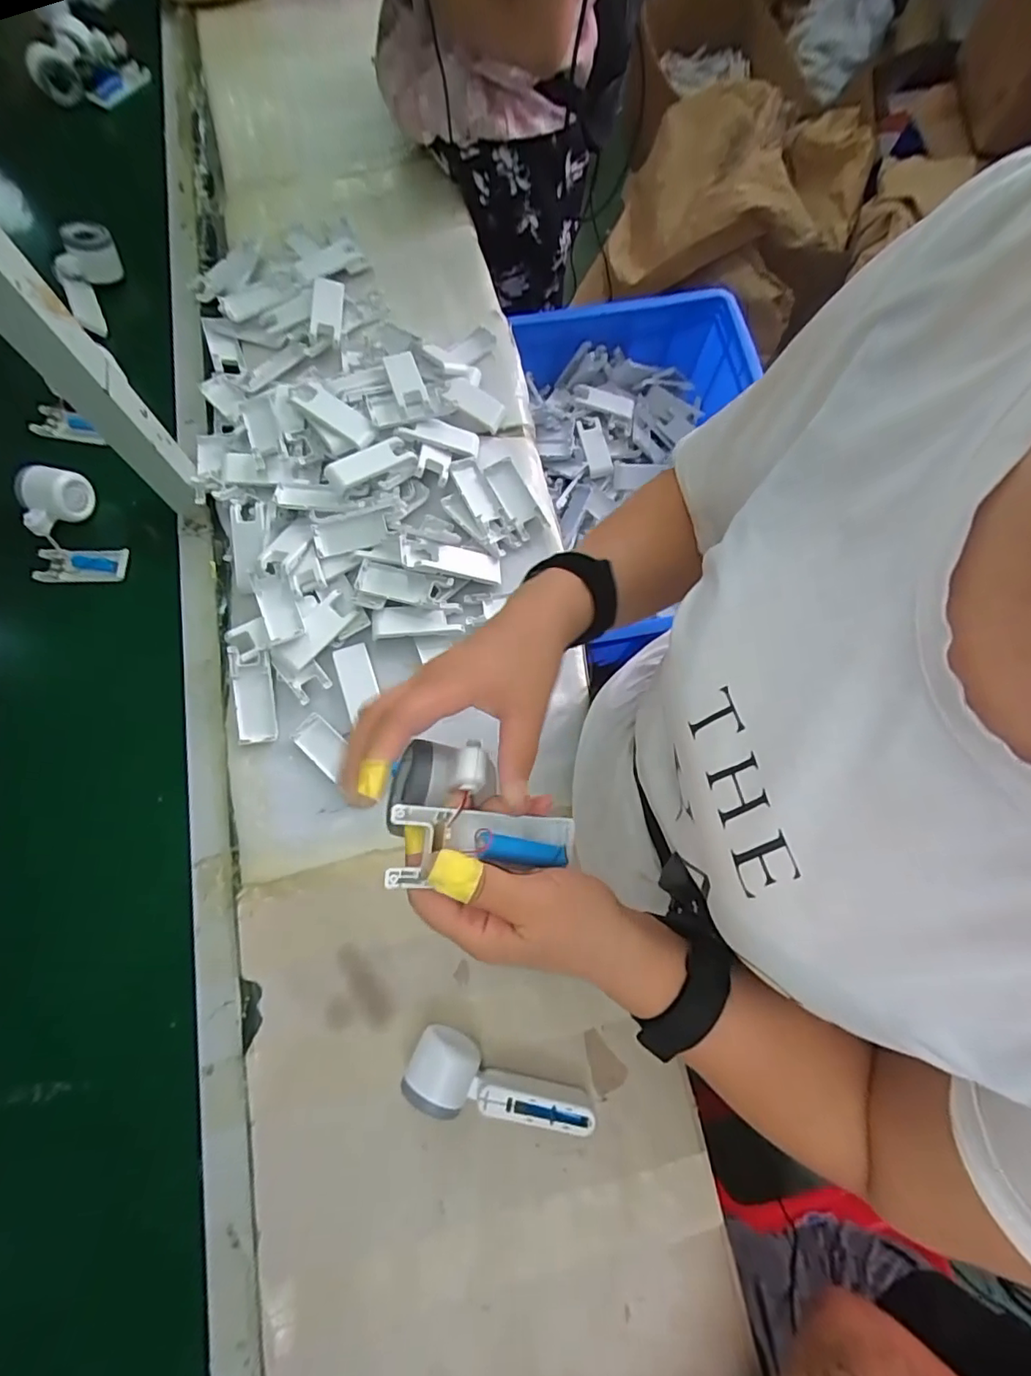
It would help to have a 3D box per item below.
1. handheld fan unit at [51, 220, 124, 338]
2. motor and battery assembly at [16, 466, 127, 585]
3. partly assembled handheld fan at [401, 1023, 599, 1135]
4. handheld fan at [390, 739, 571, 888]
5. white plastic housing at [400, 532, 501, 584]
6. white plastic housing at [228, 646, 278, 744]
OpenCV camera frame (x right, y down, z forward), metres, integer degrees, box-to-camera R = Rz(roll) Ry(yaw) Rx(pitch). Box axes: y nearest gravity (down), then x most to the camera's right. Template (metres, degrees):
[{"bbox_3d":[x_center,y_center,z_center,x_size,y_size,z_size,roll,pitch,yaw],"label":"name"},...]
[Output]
[{"bbox_3d":[-0.556,-0.538,0.733,0.050,0.066,0.120,31,114,8],"label":"handheld fan unit"},{"bbox_3d":[-0.511,-0.190,0.643,0.094,0.068,0.119,-1,73,-1],"label":"motor and battery assembly"},{"bbox_3d":[-0.017,0.368,0.506,0.166,0.053,0.055,22,74,6],"label":"partly assembled handheld fan"},{"bbox_3d":[-0.027,0.069,0.319,0.107,0.049,0.084,2,69,-29],"label":"handheld fan"},{"bbox_3d":[-0.074,-0.150,0.649,0.118,0.018,0.041,10,72,-19],"label":"white plastic housing"},{"bbox_3d":[-0.284,0.007,0.608,0.041,0.012,0.102,-8,90,-3],"label":"white plastic housing"}]

